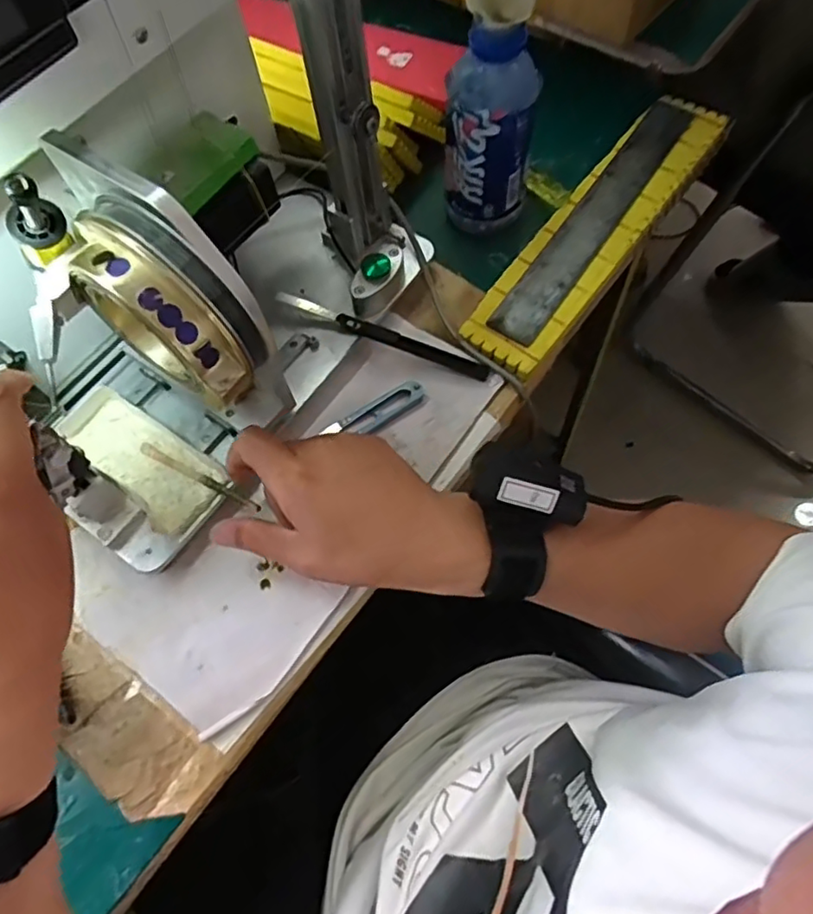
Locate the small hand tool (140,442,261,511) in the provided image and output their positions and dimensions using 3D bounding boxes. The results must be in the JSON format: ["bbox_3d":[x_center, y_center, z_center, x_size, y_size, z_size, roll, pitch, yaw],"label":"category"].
[{"bbox_3d":[-0.149,0.014,0.437,0.106,0.007,0.008,25,69,17],"label":"small hand tool"}]

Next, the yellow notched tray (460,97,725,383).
[{"bbox_3d":[0.171,-0.208,0.532,0.075,0.017,0.339,35,72,18],"label":"yellow notched tray"}]

